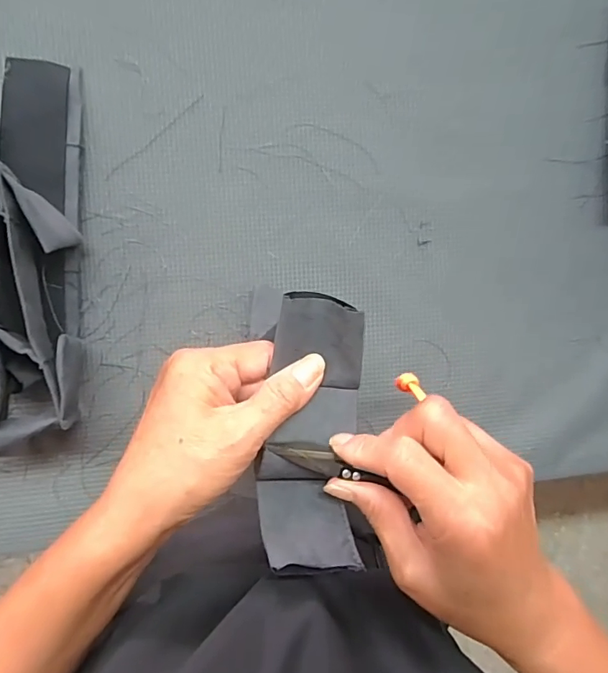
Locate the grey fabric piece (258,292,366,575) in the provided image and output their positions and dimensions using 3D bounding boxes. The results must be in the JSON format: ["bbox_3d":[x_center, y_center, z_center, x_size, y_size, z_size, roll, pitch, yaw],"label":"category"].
[{"bbox_3d":[0.006,0.042,0.223,0.044,0.040,0.119,5,87,-8],"label":"grey fabric piece"}]

